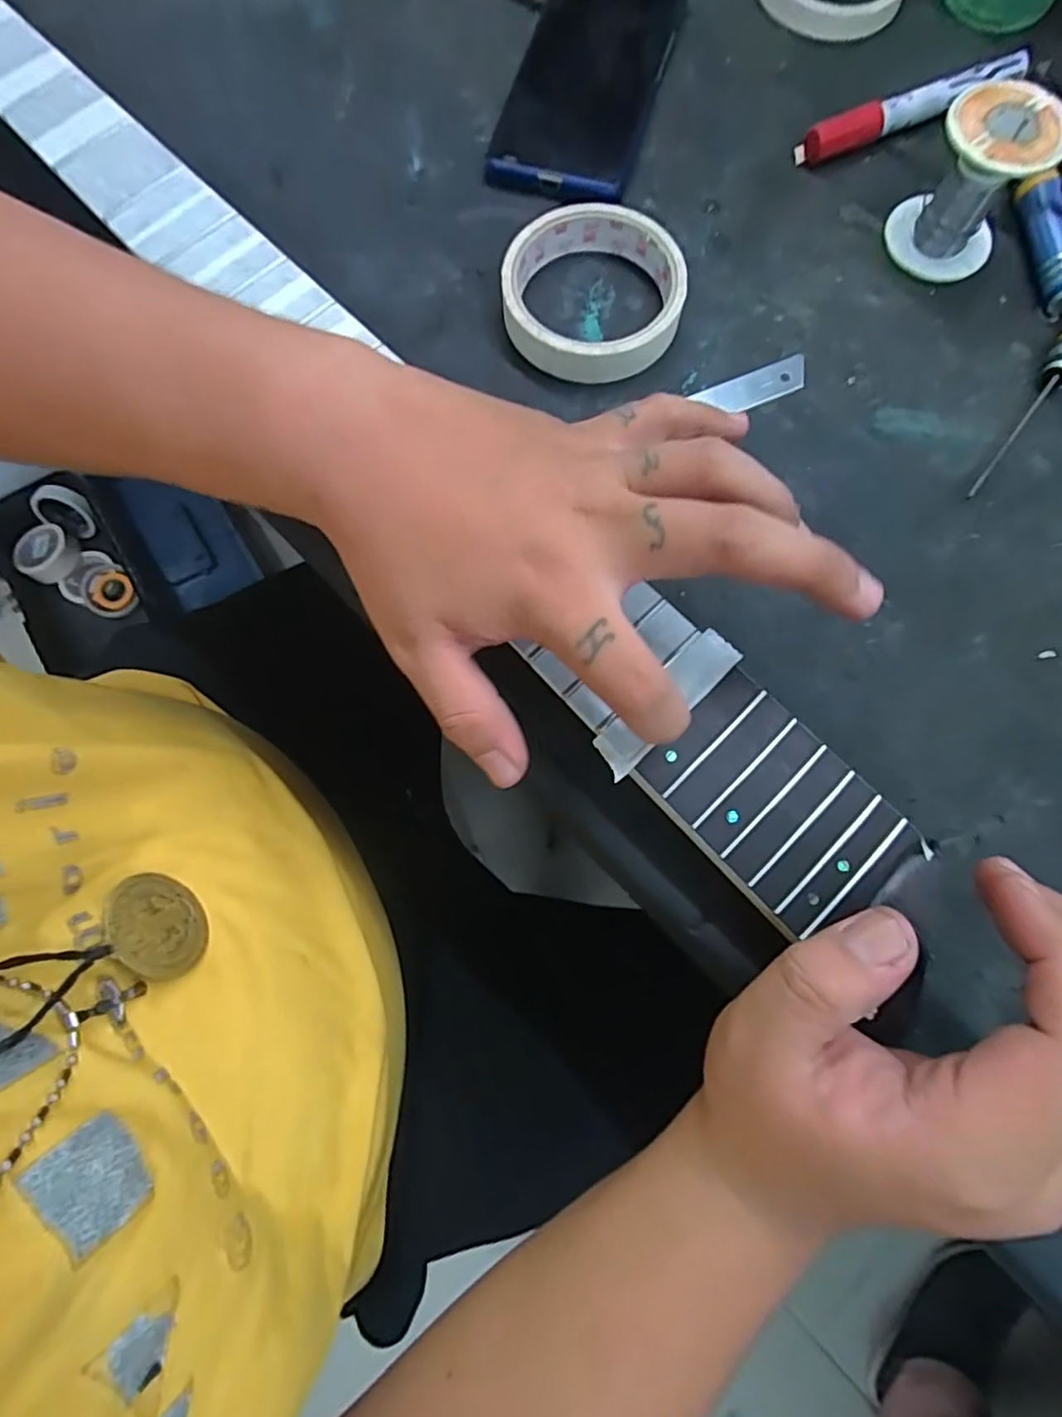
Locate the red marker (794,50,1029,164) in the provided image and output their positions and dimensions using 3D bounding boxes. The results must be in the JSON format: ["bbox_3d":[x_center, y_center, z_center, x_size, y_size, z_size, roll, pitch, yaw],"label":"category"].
[{"bbox_3d":[0.206,-0.329,0.340,0.119,0.017,0.015,-22,78,-3],"label":"red marker"}]

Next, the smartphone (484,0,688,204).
[{"bbox_3d":[0.033,-0.357,0.351,0.079,0.011,0.166,16,79,5],"label":"smartphone"}]

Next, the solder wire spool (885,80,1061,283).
[{"bbox_3d":[0.217,-0.258,0.305,0.051,0.058,0.051,0,78,1],"label":"solder wire spool"}]

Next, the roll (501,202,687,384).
[{"bbox_3d":[0.032,-0.211,0.313,0.088,0.022,0.087,0,78,1],"label":"roll"}]

